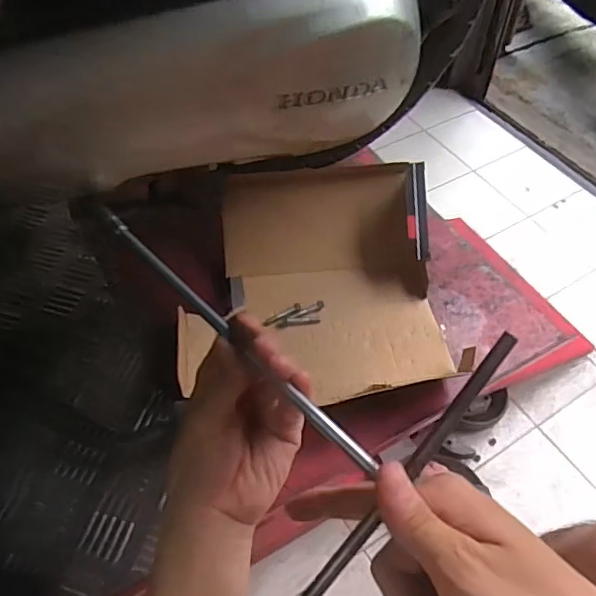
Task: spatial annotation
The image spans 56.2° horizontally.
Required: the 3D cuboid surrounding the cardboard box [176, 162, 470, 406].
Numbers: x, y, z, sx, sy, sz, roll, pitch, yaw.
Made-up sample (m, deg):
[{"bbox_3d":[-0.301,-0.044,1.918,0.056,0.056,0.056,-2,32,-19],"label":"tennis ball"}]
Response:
[{"bbox_3d":[0.014,-0.018,0.570,0.264,0.088,0.250,-2,54,-5],"label":"cardboard box"}]

